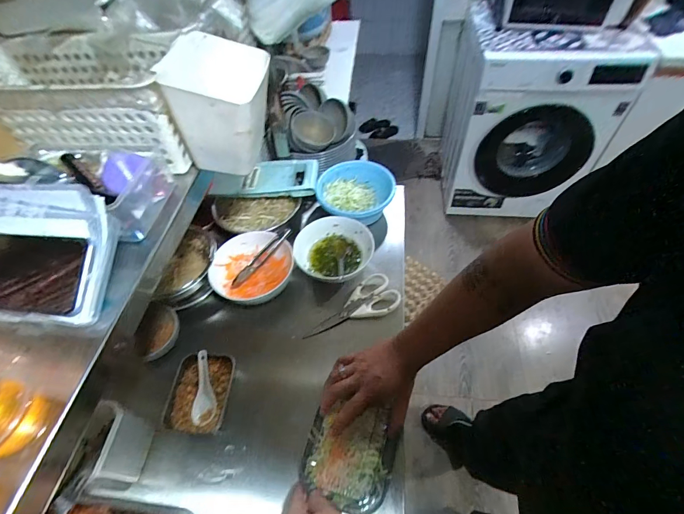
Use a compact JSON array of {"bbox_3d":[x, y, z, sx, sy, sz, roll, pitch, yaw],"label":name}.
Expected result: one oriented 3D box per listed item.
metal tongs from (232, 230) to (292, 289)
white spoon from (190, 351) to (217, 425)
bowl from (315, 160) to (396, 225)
[{"bbox_3d":[-0.176,0.002,0.754,0.027,0.029,0.167,39,81,27],"label":"metal tongs"},{"bbox_3d":[-0.254,0.235,0.627,0.038,0.030,0.122,-14,54,-7],"label":"white spoon"},{"bbox_3d":[0.029,-0.163,0.885,0.185,0.064,0.184,-2,53,2],"label":"bowl"}]

